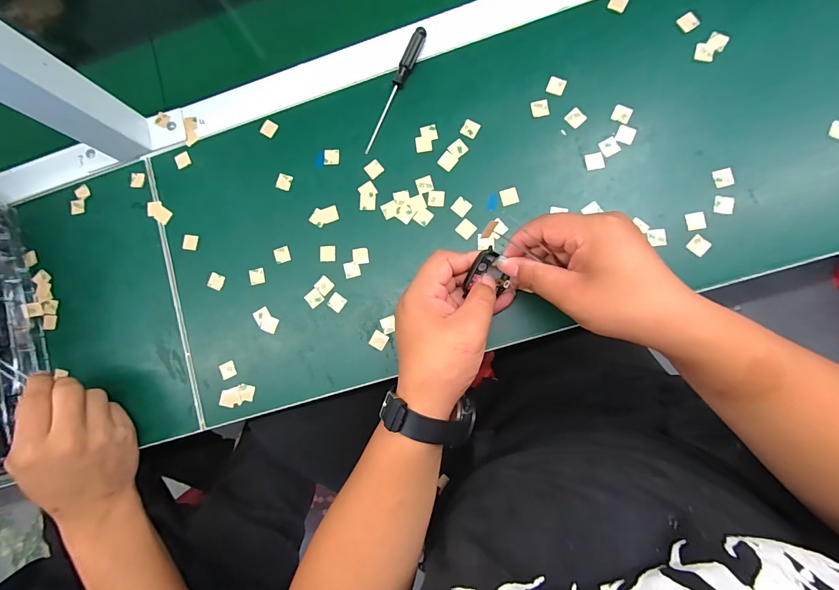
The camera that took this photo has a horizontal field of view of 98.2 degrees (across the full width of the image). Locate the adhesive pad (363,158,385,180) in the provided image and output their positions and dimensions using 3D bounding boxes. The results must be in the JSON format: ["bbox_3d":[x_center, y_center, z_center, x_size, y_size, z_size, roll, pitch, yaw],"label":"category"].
[{"bbox_3d":[-0.046,-0.127,0.365,0.016,0.004,0.016,-40,83,2],"label":"adhesive pad"}]

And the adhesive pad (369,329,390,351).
[{"bbox_3d":[-0.039,0.044,0.352,0.016,0.004,0.015,32,90,7],"label":"adhesive pad"}]

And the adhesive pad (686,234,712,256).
[{"bbox_3d":[0.252,-0.044,0.327,0.016,0.004,0.015,39,91,7],"label":"adhesive pad"}]

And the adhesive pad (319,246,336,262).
[{"bbox_3d":[-0.092,-0.042,0.364,0.015,0.004,0.016,-3,86,6],"label":"adhesive pad"}]

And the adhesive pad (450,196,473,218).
[{"bbox_3d":[0.041,-0.086,0.352,0.016,0.004,0.015,40,91,7],"label":"adhesive pad"}]

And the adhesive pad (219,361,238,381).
[{"bbox_3d":[-0.193,0.076,0.365,0.015,0.004,0.017,-19,84,4],"label":"adhesive pad"}]

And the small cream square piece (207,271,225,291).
[{"bbox_3d":[-0.211,-0.014,0.376,0.015,0.004,0.016,19,88,7],"label":"small cream square piece"}]

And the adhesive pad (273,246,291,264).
[{"bbox_3d":[-0.141,-0.041,0.370,0.016,0.004,0.015,-17,84,5],"label":"adhesive pad"}]

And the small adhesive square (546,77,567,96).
[{"bbox_3d":[0.133,-0.203,0.352,0.016,0.004,0.016,21,88,7],"label":"small adhesive square"}]

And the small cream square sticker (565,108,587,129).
[{"bbox_3d":[0.150,-0.170,0.347,0.016,0.004,0.017,-44,83,1],"label":"small cream square sticker"}]

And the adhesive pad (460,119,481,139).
[{"bbox_3d":[0.050,-0.164,0.358,0.016,0.004,0.015,29,95,4],"label":"adhesive pad"}]

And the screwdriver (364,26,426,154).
[{"bbox_3d":[-0.024,-0.204,0.363,0.013,0.009,0.131,23,89,7],"label":"screwdriver"}]

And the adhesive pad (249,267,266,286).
[{"bbox_3d":[-0.167,-0.019,0.371,0.015,0.004,0.017,-14,85,5],"label":"adhesive pad"}]

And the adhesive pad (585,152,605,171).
[{"bbox_3d":[0.166,-0.127,0.342,0.016,0.004,0.016,-10,85,5],"label":"adhesive pad"}]

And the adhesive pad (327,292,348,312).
[{"bbox_3d":[-0.082,0.007,0.359,0.016,0.004,0.015,36,90,7],"label":"adhesive pad"}]

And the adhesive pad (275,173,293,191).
[{"bbox_3d":[-0.140,-0.118,0.376,0.015,0.004,0.017,14,88,7],"label":"adhesive pad"}]

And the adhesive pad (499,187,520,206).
[{"bbox_3d":[0.086,-0.095,0.348,0.016,0.004,0.016,-14,85,5],"label":"adhesive pad"}]

